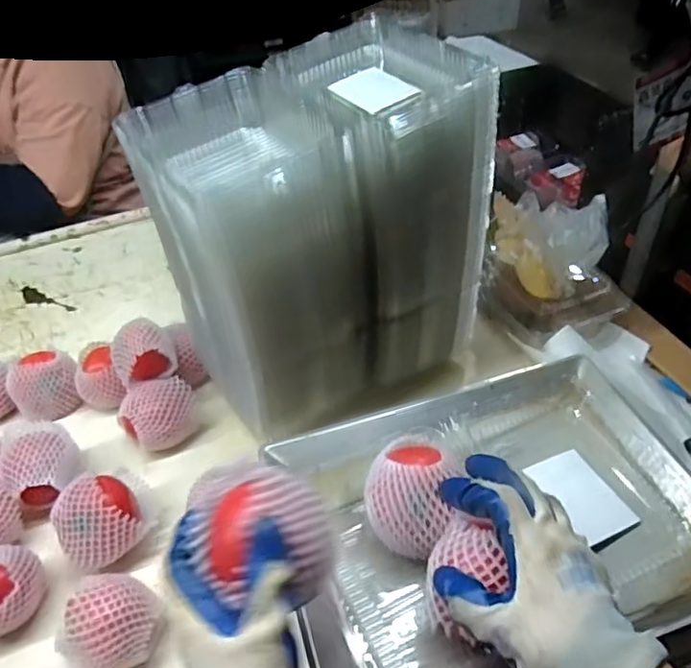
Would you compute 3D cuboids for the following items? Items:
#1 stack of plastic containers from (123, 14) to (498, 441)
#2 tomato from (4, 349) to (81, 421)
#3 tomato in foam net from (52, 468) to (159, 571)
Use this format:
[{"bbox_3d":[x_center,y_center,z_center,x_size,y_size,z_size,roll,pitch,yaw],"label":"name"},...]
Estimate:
[{"bbox_3d":[-0.025,-0.101,0.657,0.309,0.338,0.196,-27,47,-22],"label":"stack of plastic containers"},{"bbox_3d":[-0.384,0.071,0.759,0.076,0.078,0.065,-28,48,-23],"label":"tomato"},{"bbox_3d":[-0.246,0.186,0.606,0.098,0.071,0.084,-33,50,-27],"label":"tomato in foam net"}]

